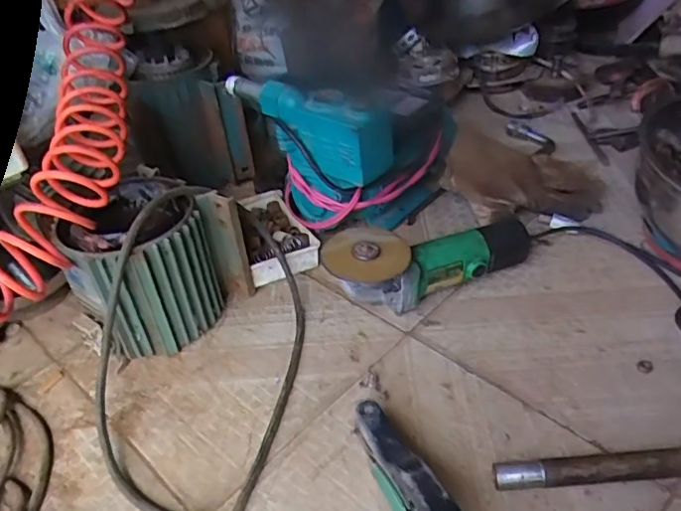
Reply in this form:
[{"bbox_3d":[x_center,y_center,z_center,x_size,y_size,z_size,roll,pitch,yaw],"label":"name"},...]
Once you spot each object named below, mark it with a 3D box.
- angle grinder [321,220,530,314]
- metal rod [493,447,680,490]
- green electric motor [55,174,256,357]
[{"bbox_3d":[0.114,0.008,0.680,0.296,0.085,0.084,-8,37,-24],"label":"angle grinder"},{"bbox_3d":[0.267,0.177,0.497,0.258,0.048,0.045,-2,39,4],"label":"metal rod"},{"bbox_3d":[-0.224,0.010,0.680,0.140,0.167,0.176,27,49,33],"label":"green electric motor"}]

